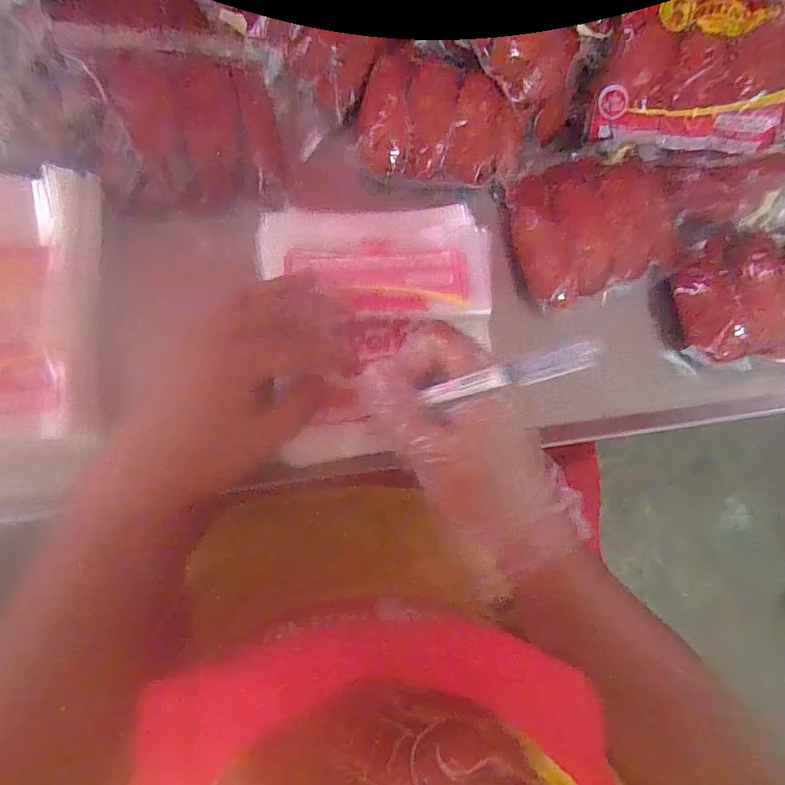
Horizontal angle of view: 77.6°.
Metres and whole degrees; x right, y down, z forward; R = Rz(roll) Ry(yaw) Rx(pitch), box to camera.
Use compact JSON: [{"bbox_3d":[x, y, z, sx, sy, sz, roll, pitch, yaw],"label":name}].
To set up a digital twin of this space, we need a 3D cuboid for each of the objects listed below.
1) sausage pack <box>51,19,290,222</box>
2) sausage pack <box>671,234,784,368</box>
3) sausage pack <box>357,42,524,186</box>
[{"bbox_3d":[-0.149,-0.195,0.348,0.134,0.032,0.132,-5,84,-6],"label":"sausage pack"},{"bbox_3d":[0.289,-0.074,0.383,0.118,0.031,0.099,-6,85,-6],"label":"sausage pack"},{"bbox_3d":[0.040,-0.208,0.374,0.123,0.030,0.087,8,83,-5],"label":"sausage pack"}]

